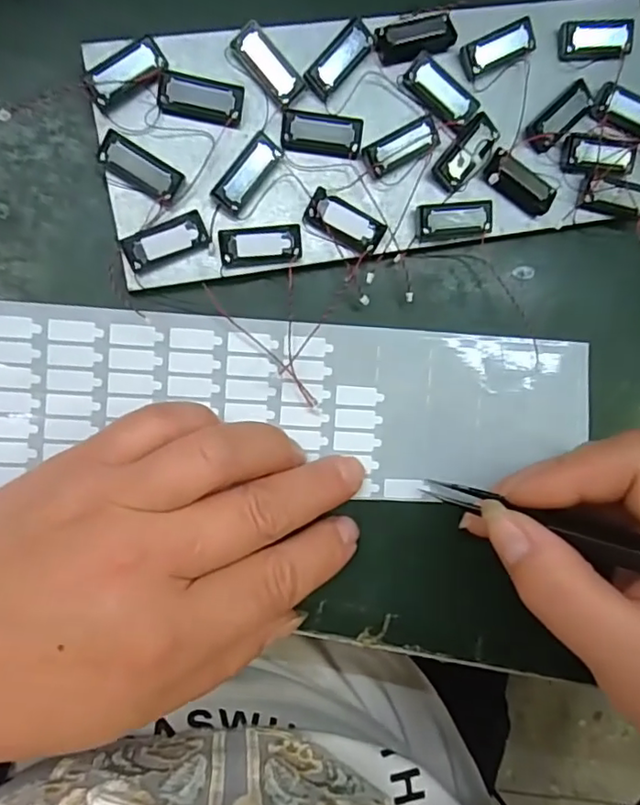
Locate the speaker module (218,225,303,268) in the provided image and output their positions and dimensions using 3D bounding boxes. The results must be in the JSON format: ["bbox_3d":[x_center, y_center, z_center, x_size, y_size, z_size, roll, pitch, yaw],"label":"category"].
[{"bbox_3d":[-0.020,-0.052,0.195,0.027,0.007,0.011,-8,94,-8],"label":"speaker module"}]

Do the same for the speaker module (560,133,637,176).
[{"bbox_3d":[0.101,-0.088,0.209,0.027,0.005,0.015,1,93,-8],"label":"speaker module"}]

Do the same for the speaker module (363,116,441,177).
[{"bbox_3d":[0.028,-0.088,0.201,0.027,0.005,0.010,-29,97,-6],"label":"speaker module"}]

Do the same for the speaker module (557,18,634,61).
[{"bbox_3d":[0.100,-0.131,0.211,0.027,0.007,0.012,-8,91,-9],"label":"speaker module"}]

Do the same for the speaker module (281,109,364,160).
[{"bbox_3d":[0.001,-0.089,0.197,0.027,0.006,0.012,2,93,-9],"label":"speaker module"}]

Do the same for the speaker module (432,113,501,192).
[{"bbox_3d":[0.051,-0.087,0.204,0.012,0.004,0.026,37,87,-9],"label":"speaker module"}]

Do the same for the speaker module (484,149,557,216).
[{"bbox_3d":[0.071,-0.077,0.208,0.027,0.004,0.012,31,88,-9],"label":"speaker module"}]

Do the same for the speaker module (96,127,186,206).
[{"bbox_3d":[-0.057,-0.075,0.189,0.026,0.006,0.012,32,88,-9],"label":"speaker module"}]

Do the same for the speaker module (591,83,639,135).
[{"bbox_3d":[0.112,-0.105,0.210,0.027,0.004,0.013,18,87,-8],"label":"speaker module"}]

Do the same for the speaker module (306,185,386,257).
[{"bbox_3d":[0.008,-0.060,0.199,0.027,0.007,0.011,28,89,-9],"label":"speaker module"}]

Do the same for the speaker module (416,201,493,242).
[{"bbox_3d":[0.047,-0.064,0.206,0.028,0.007,0.011,-9,94,-8],"label":"speaker module"}]

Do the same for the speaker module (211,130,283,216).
[{"bbox_3d":[-0.024,-0.075,0.193,0.010,0.006,0.027,37,87,-9],"label":"speaker module"}]

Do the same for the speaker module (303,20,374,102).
[{"bbox_3d":[0.007,-0.115,0.196,0.010,0.005,0.026,42,87,-8],"label":"speaker module"}]

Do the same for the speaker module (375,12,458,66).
[{"bbox_3d":[0.033,-0.124,0.199,0.028,0.004,0.012,-17,95,-7],"label":"speaker module"}]

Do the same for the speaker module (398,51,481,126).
[{"bbox_3d":[0.042,-0.107,0.201,0.027,0.004,0.012,37,87,-9],"label":"speaker module"}]

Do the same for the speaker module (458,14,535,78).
[{"bbox_3d":[0.062,-0.123,0.205,0.027,0.004,0.011,-27,97,-6],"label":"speaker module"}]

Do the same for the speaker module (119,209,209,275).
[{"bbox_3d":[-0.050,-0.052,0.190,0.026,0.008,0.011,-24,96,-6],"label":"speaker module"}]

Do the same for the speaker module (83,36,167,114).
[{"bbox_3d":[-0.062,-0.104,0.186,0.026,0.006,0.011,-34,97,-5],"label":"speaker module"}]

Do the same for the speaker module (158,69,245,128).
[{"bbox_3d":[-0.038,-0.099,0.190,0.026,0.006,0.015,9,92,-9],"label":"speaker module"}]

